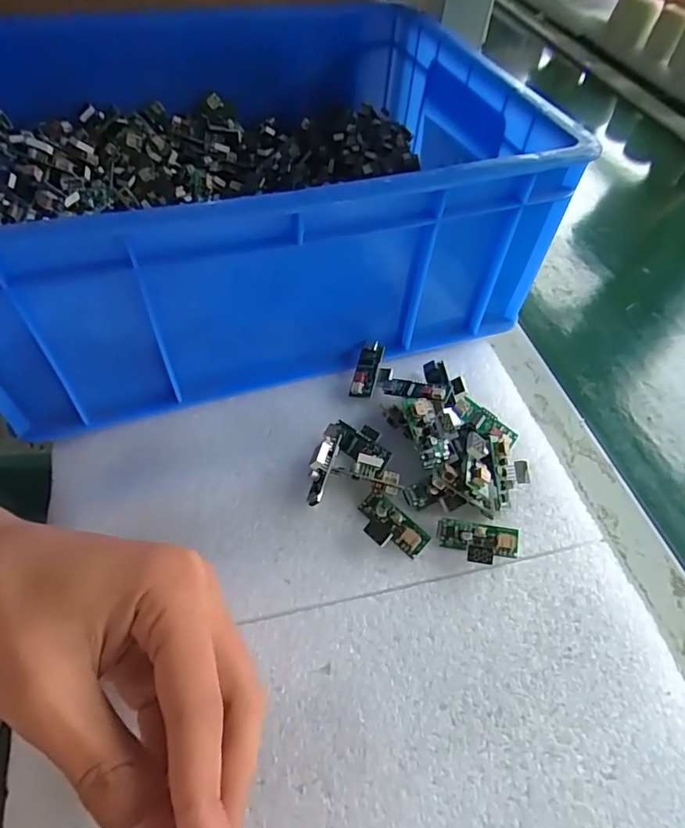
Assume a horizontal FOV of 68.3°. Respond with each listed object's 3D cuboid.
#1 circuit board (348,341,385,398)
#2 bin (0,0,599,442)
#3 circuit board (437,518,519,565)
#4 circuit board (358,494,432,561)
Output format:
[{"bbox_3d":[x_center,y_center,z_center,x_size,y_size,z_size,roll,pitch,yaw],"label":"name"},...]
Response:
[{"bbox_3d":[0.015,-0.027,0.309,0.014,0.007,0.038,15,66,6],"label":"circuit board"},{"bbox_3d":[-0.062,-0.154,0.332,0.325,0.122,0.260,-14,56,-14],"label":"bin"},{"bbox_3d":[0.067,0.063,0.246,0.038,0.012,0.022,10,54,3],"label":"circuit board"},{"bbox_3d":[0.023,0.057,0.250,0.037,0.009,0.021,38,60,21],"label":"circuit board"}]

